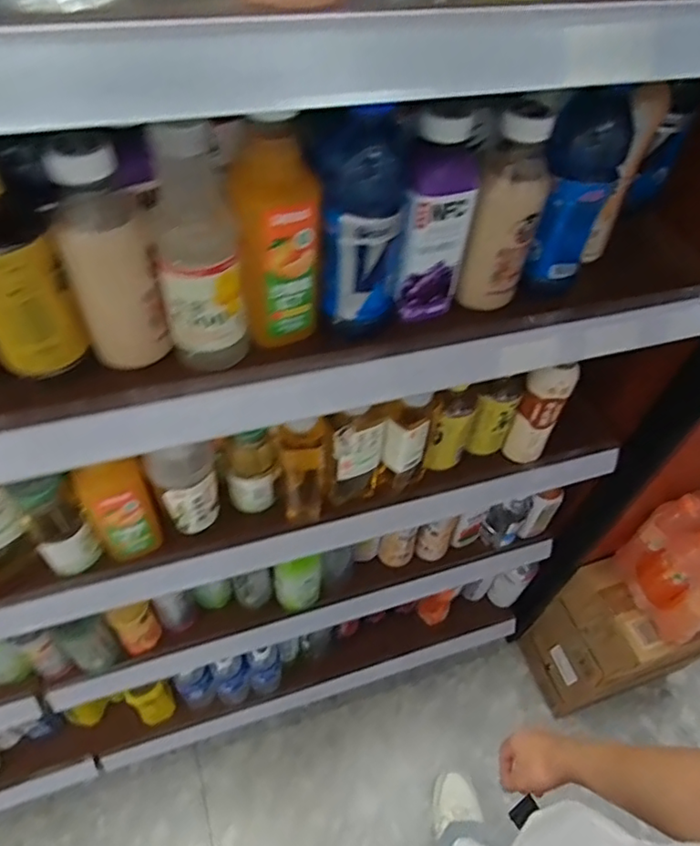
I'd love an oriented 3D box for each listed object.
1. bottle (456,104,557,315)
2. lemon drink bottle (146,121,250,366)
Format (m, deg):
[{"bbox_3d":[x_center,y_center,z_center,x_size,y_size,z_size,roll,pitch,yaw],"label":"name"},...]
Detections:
[{"bbox_3d":[0.138,-0.182,0.522,0.061,0.160,0.062,18,52,9],"label":"bottle"},{"bbox_3d":[-0.115,-0.119,0.447,0.063,0.198,0.053,-10,53,-13],"label":"lemon drink bottle"}]

